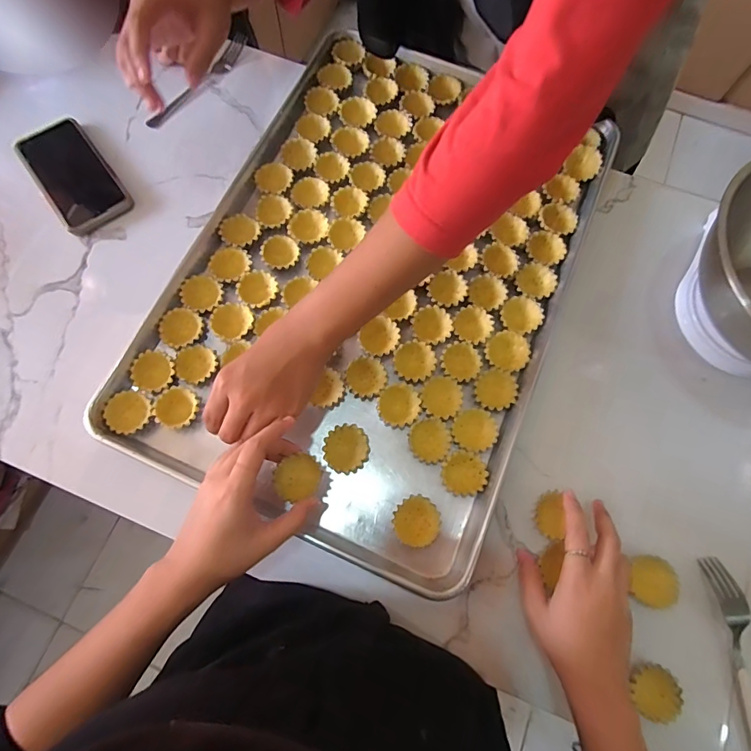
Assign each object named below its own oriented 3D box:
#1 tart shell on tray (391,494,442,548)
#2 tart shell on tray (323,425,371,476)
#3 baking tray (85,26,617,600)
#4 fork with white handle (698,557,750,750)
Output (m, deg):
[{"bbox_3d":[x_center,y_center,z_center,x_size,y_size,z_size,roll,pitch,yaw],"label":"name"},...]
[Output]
[{"bbox_3d":[0.040,0.141,0.411,0.044,0.012,0.044,0,74,-1],"label":"tart shell on tray"},{"bbox_3d":[-0.029,0.077,0.436,0.045,0.021,0.046,-12,75,-4],"label":"tart shell on tray"},{"bbox_3d":[0.004,-0.118,0.483,0.398,0.028,0.577,23,75,6],"label":"baking tray"},{"bbox_3d":[0.332,0.267,0.385,0.019,0.024,0.186,-1,74,-1],"label":"fork with white handle"}]

